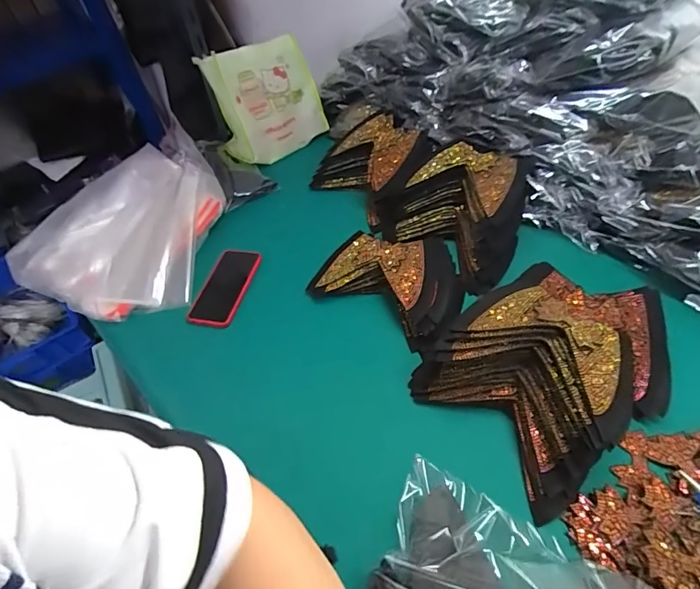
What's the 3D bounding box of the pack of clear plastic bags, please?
[{"bbox_3d":[-0.417,-0.149,0.846,0.338,0.079,0.399,14,54,18],"label":"pack of clear plastic bags"}]

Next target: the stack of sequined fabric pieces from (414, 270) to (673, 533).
[{"bbox_3d":[0.266,0.085,0.550,0.308,0.101,0.230,-32,53,-18],"label":"stack of sequined fabric pieces"}]

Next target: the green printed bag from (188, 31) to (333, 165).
[{"bbox_3d":[-0.190,-0.446,0.986,0.245,0.229,0.115,-35,55,-20],"label":"green printed bag"}]

